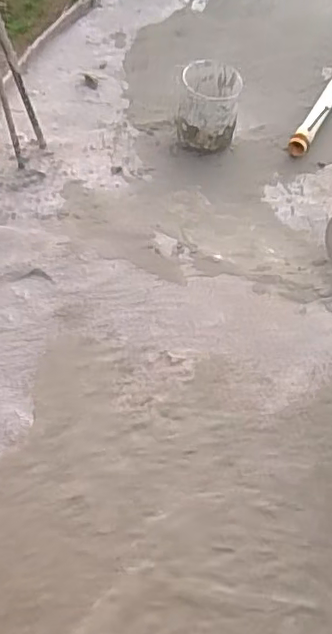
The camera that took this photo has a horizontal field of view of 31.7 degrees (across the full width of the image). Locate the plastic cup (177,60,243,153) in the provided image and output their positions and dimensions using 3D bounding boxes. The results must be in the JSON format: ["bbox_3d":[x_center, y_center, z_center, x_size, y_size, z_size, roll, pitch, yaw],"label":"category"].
[{"bbox_3d":[0.057,-0.280,0.786,0.081,0.089,0.083,1,60,-2],"label":"plastic cup"}]

